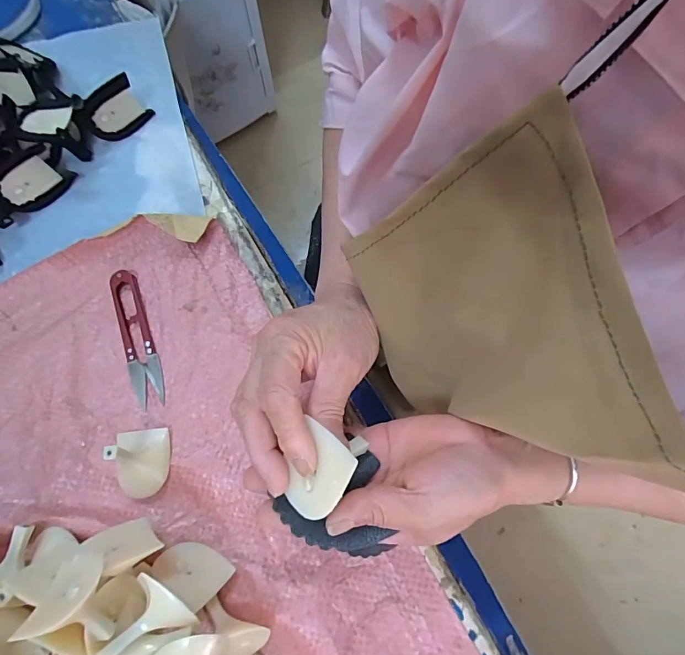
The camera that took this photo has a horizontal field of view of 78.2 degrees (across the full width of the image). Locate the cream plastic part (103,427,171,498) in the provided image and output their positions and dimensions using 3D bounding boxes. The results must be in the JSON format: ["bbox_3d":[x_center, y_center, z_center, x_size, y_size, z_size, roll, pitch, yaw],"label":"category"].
[{"bbox_3d":[-0.153,0.099,0.306,0.040,0.045,0.048,-4,76,-3],"label":"cream plastic part"}]

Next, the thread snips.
[{"bbox_3d":[-0.171,0.007,0.348,0.025,0.008,0.116,-18,77,-6],"label":"thread snips"}]

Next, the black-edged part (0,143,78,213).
[{"bbox_3d":[-0.272,-0.127,0.369,0.059,0.040,0.016,-42,41,-11],"label":"black-edged part"}]

